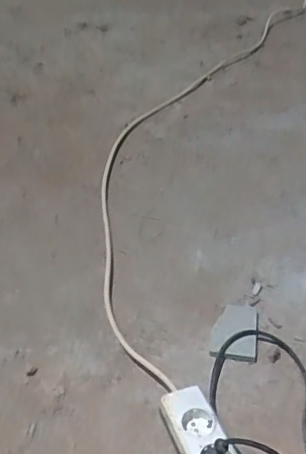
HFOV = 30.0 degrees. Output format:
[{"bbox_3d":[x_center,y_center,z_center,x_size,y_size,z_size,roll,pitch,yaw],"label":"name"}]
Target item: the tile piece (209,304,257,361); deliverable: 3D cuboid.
[{"bbox_3d":[0.122,0.152,0.854,0.065,0.010,0.108,7,34,4],"label":"tile piece"}]

